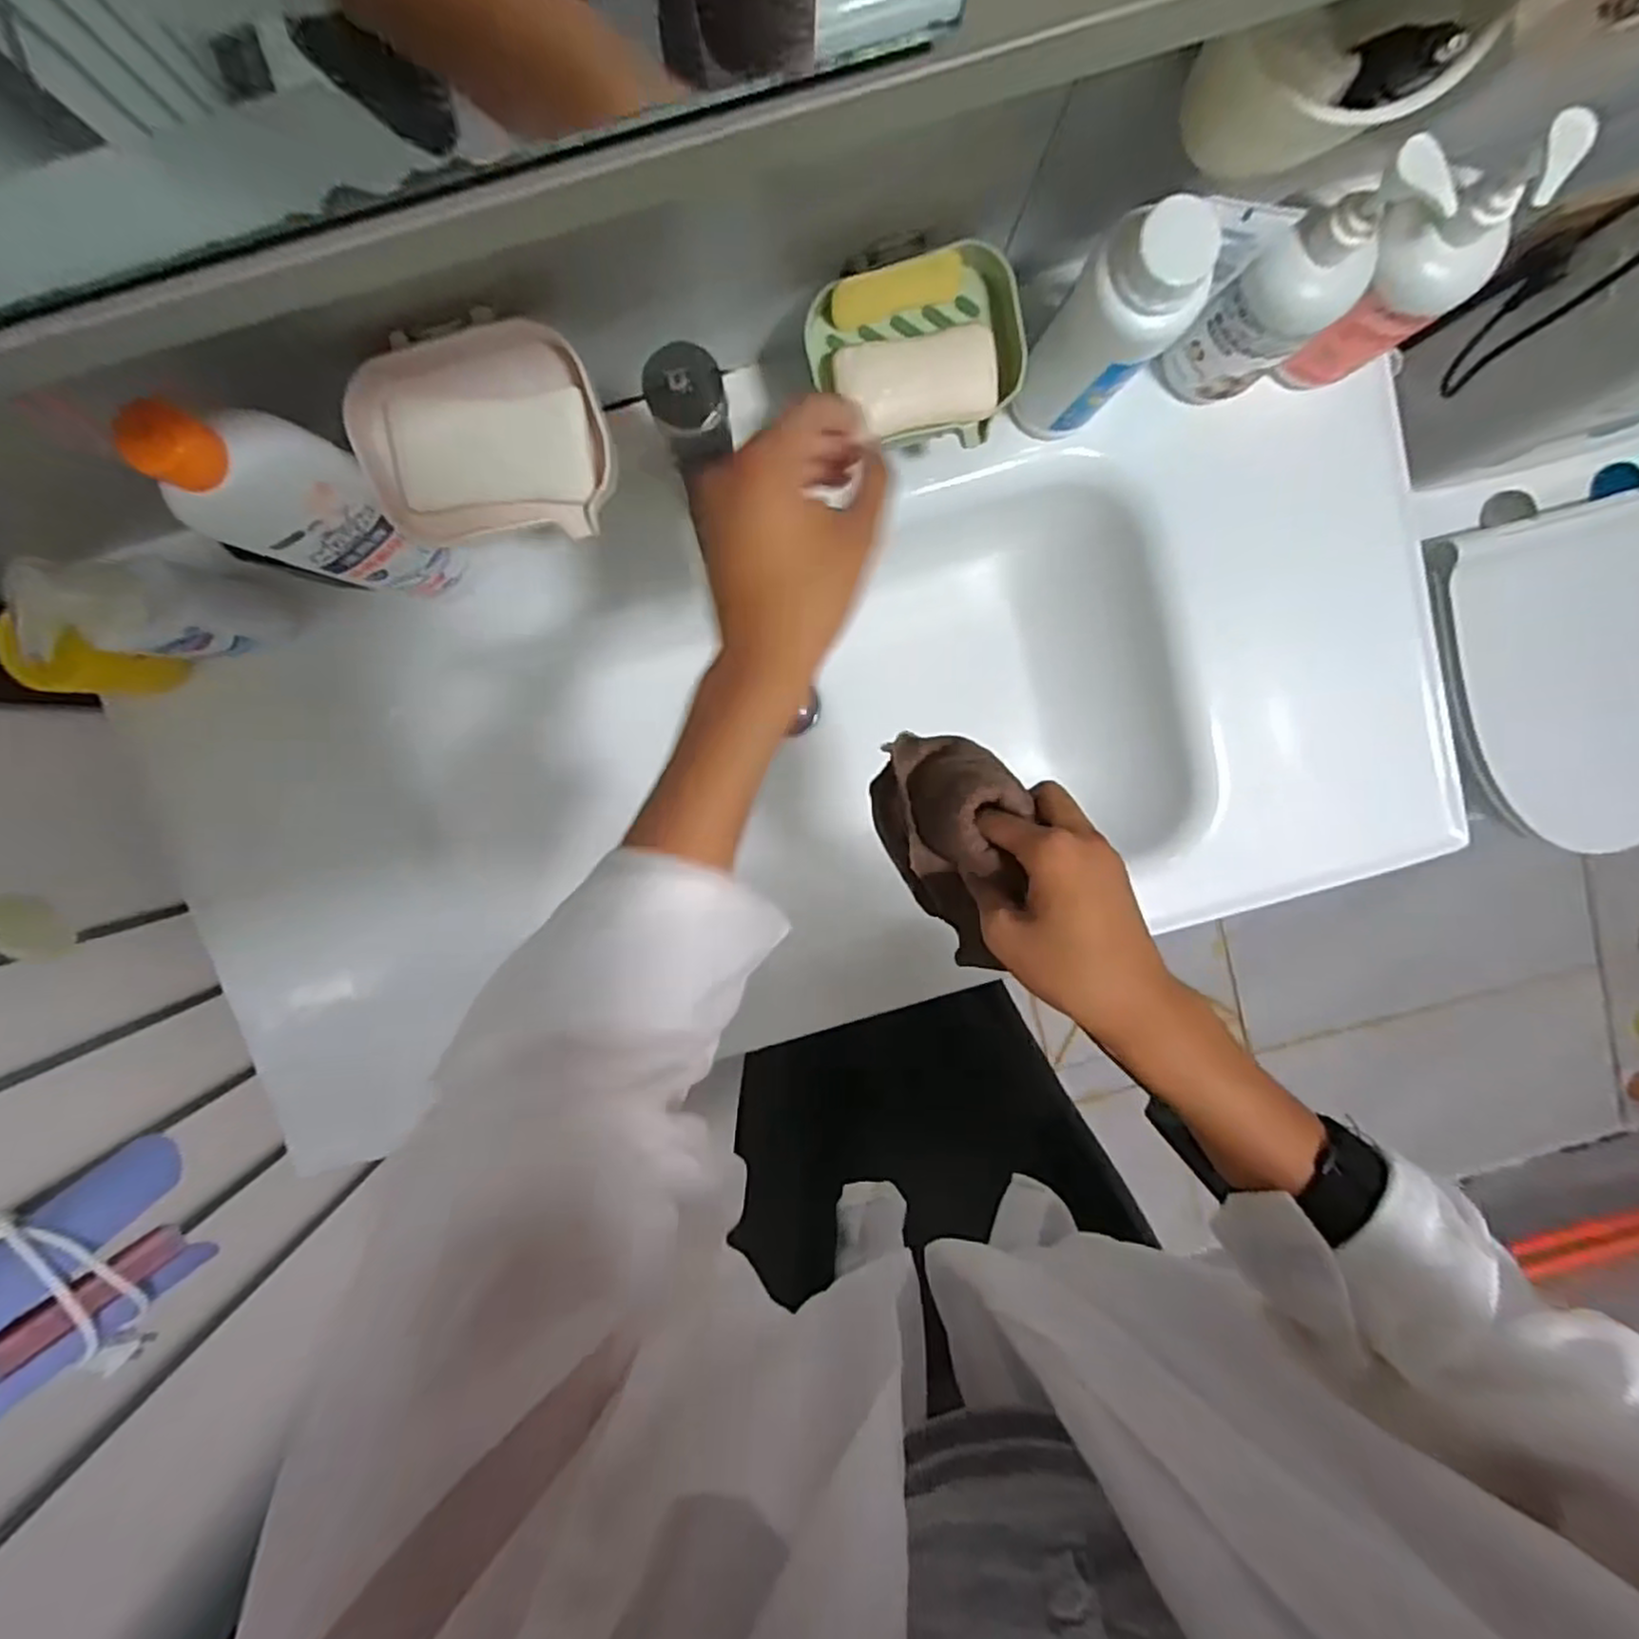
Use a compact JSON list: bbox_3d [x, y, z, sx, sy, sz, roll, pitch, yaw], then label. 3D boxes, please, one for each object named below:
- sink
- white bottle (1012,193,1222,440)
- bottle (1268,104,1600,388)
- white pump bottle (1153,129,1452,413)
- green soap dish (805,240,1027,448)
[{"bbox_3d":[-0.021,-0.069,0.642,1.000,0.183,0.411,-14,97,0],"label":"sink"},{"bbox_3d":[0.171,-0.291,0.434,0.065,0.165,0.052,44,94,-6],"label":"white bottle"},{"bbox_3d":[0.359,-0.331,0.433,0.055,0.176,0.061,-25,97,1],"label":"bottle"},{"bbox_3d":[0.287,-0.320,0.435,0.053,0.180,0.057,-41,97,3],"label":"white pump bottle"},{"bbox_3d":[0.060,-0.289,0.442,0.123,0.038,0.094,-11,97,0],"label":"green soap dish"}]

